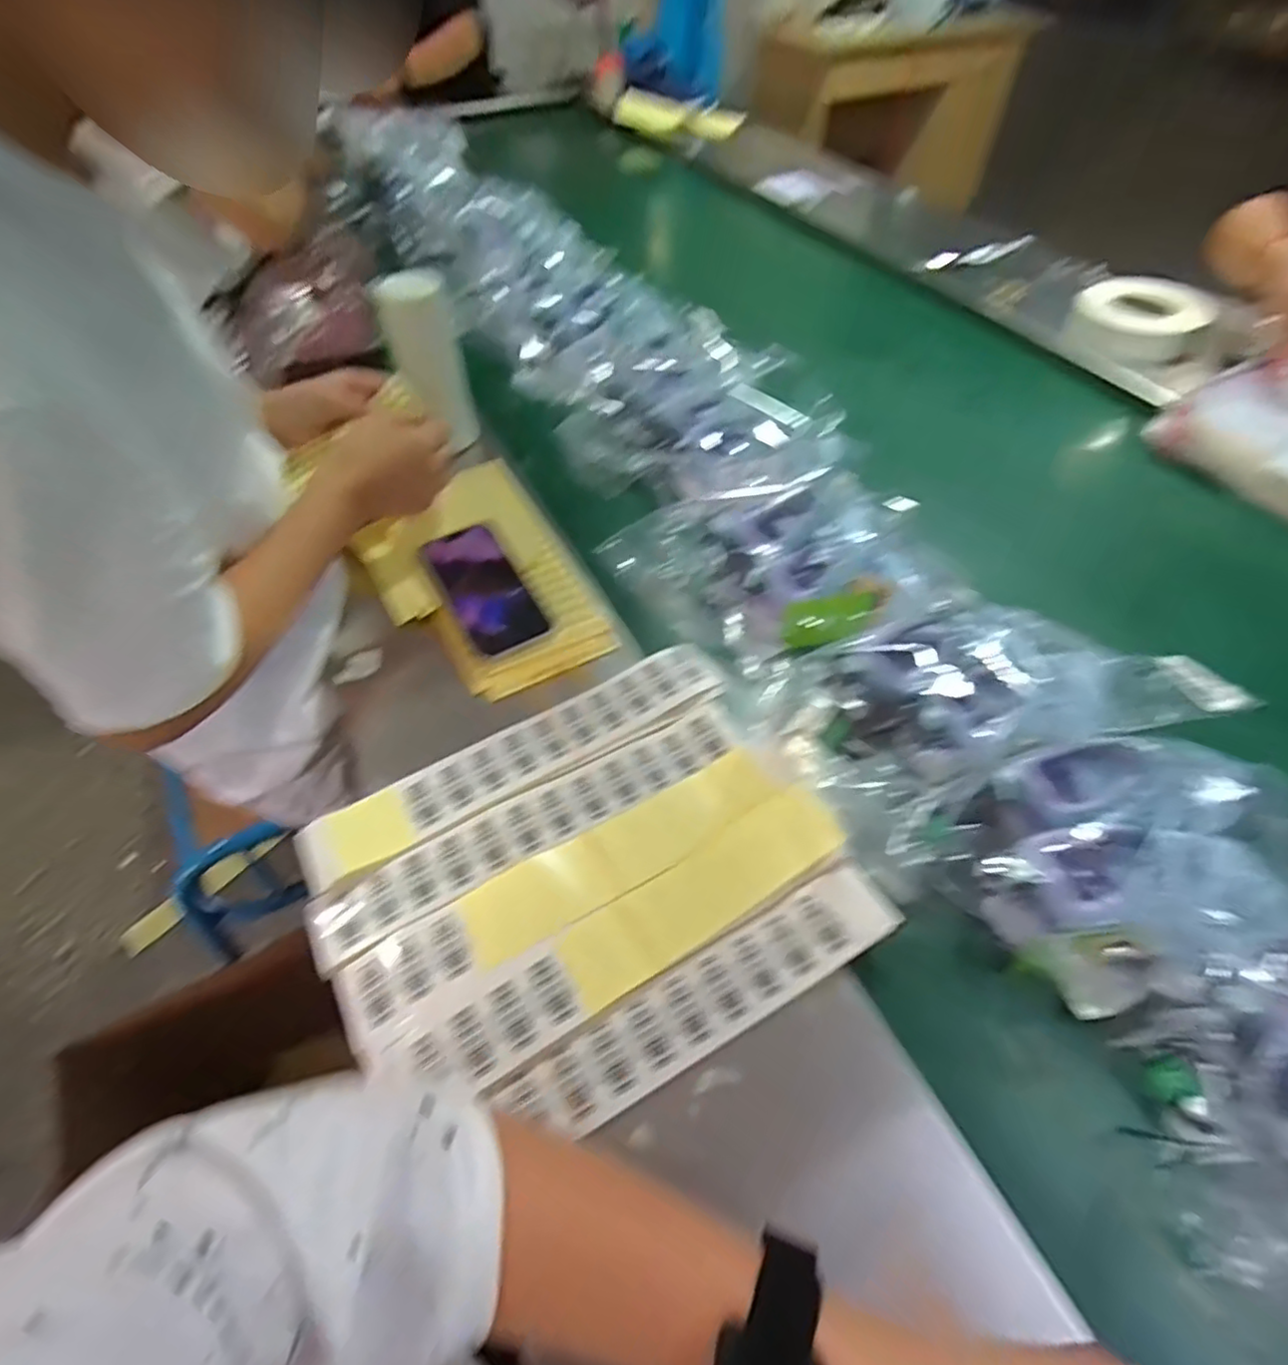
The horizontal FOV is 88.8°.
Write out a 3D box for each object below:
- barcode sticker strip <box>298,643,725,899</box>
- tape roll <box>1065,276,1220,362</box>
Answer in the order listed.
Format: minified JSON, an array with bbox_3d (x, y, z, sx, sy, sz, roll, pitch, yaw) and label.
[{"bbox_3d":[-0.090,0.054,0.508,0.331,0.008,0.056,-25,64,-18],"label":"barcode sticker strip"},{"bbox_3d":[0.688,-0.510,0.918,0.155,0.063,0.155,0,52,0],"label":"tape roll"}]

